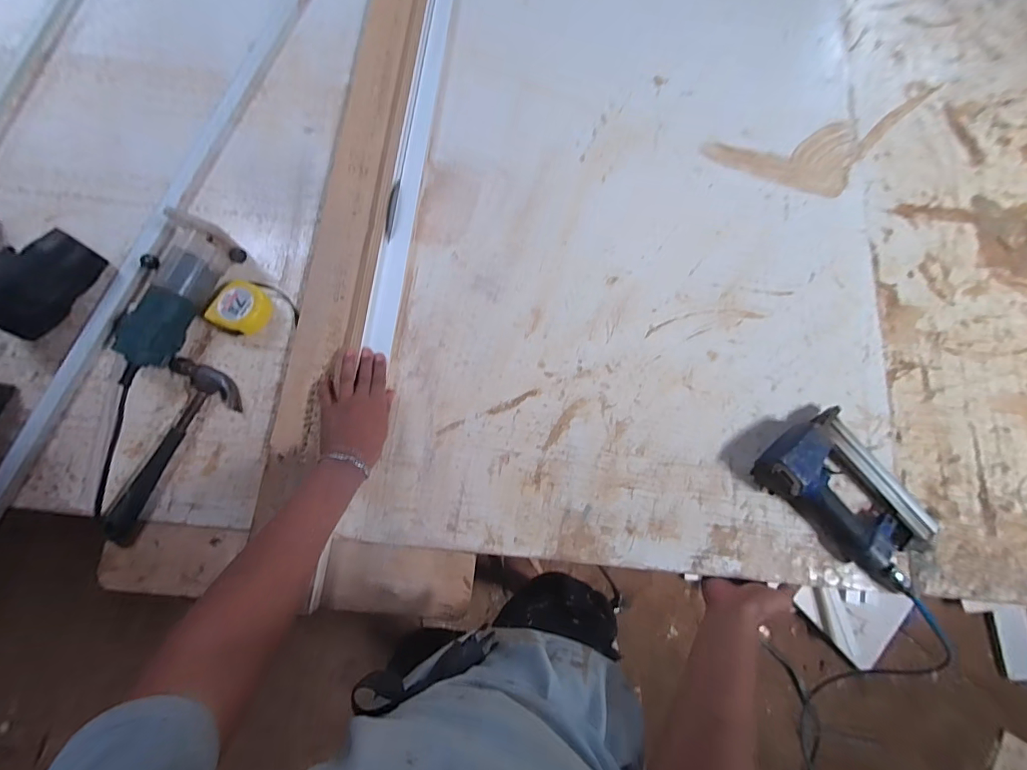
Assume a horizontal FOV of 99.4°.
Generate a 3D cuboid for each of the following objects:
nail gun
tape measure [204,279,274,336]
[{"bbox_3d":[0.474,0.147,0.596,0.247,0.065,0.158,44,79,9],"label":"nail gun"},{"bbox_3d":[-0.403,-0.110,0.647,0.072,0.043,0.080,33,77,7],"label":"tape measure"}]

